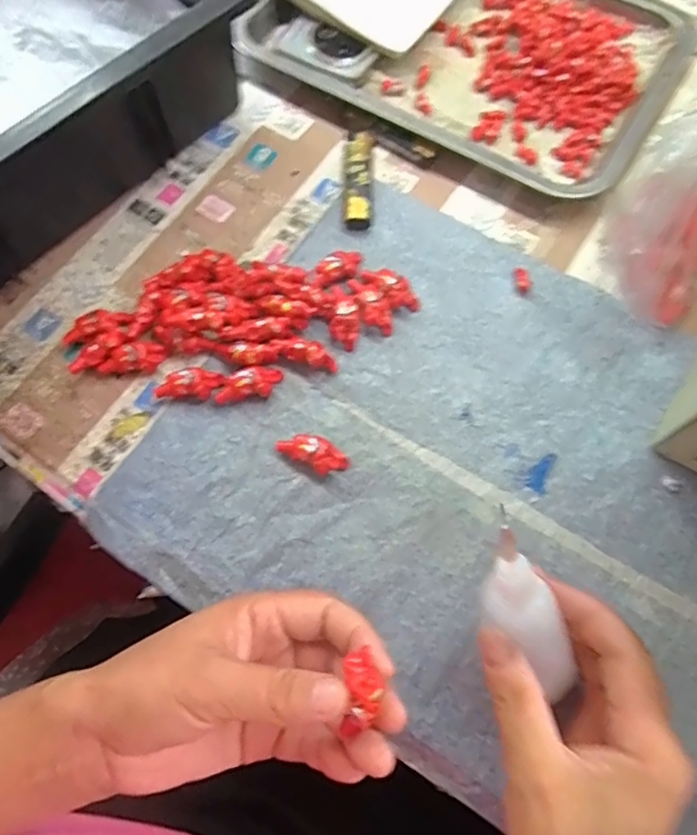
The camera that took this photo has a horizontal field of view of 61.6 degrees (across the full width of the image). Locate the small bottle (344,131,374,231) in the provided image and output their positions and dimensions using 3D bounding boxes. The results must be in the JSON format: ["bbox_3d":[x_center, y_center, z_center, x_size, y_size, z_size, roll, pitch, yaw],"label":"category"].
[{"bbox_3d":[0.007,-0.167,0.411,0.019,0.012,0.078,1,70,2],"label":"small bottle"}]

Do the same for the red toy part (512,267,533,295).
[{"bbox_3d":[0.115,-0.091,0.386,0.009,0.007,0.018,-15,72,-3],"label":"red toy part"}]

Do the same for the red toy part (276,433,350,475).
[{"bbox_3d":[-0.020,0.021,0.342,0.041,0.014,0.019,29,73,11],"label":"red toy part"}]

